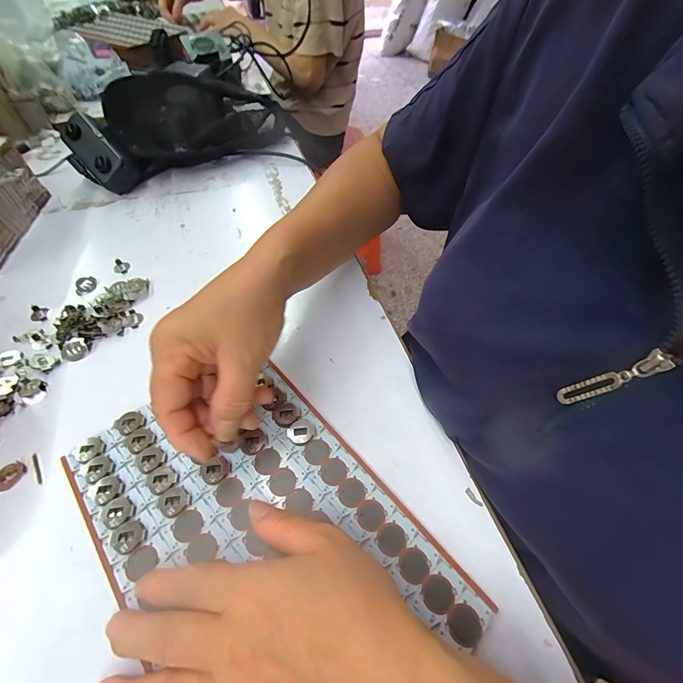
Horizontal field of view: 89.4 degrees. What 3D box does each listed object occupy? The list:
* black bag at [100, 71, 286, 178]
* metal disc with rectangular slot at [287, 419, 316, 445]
[{"bbox_3d":[-0.203,-0.326,0.495,0.228,0.082,0.142,-31,59,-20],"label":"black bag"},{"bbox_3d":[-0.029,0.066,0.254,0.019,0.004,0.018,0,54,0],"label":"metal disc with rectangular slot"}]

